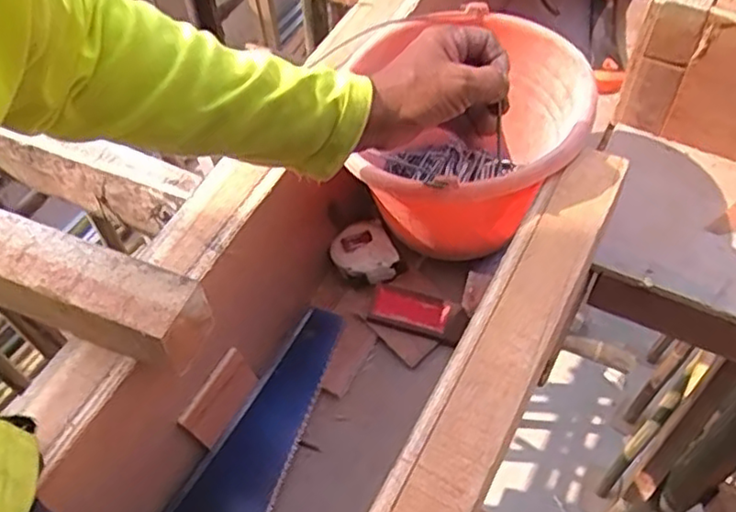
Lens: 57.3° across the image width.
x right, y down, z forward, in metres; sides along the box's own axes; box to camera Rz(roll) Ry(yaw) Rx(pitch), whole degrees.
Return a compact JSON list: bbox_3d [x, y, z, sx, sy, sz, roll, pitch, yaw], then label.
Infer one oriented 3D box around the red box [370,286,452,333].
[{"bbox_3d":[0.041,0.055,0.678,0.078,0.013,0.033,13,58,12],"label":"red box"}]

